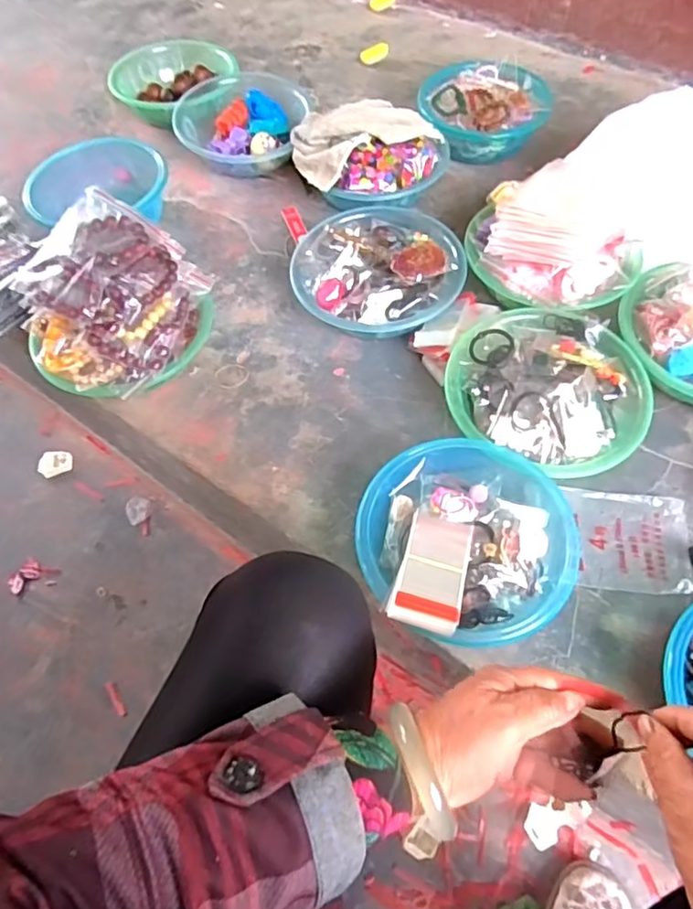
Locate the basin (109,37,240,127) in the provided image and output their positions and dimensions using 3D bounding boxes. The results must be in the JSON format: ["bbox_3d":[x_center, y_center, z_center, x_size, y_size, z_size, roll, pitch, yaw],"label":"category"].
[{"bbox_3d":[-0.320,-0.708,1.146,0.208,0.089,0.193,-1,58,1],"label":"basin"}]

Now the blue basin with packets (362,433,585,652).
[{"bbox_3d":[0.128,0.099,0.650,0.219,0.080,0.219,-1,58,1],"label":"blue basin with packets"}]

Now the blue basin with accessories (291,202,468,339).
[{"bbox_3d":[0.053,-0.268,0.858,0.230,0.095,0.234,-1,58,1],"label":"blue basin with accessories"}]

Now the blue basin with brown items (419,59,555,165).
[{"bbox_3d":[0.242,-0.609,1.059,0.221,0.085,0.198,10,59,8],"label":"blue basin with brown items"}]

